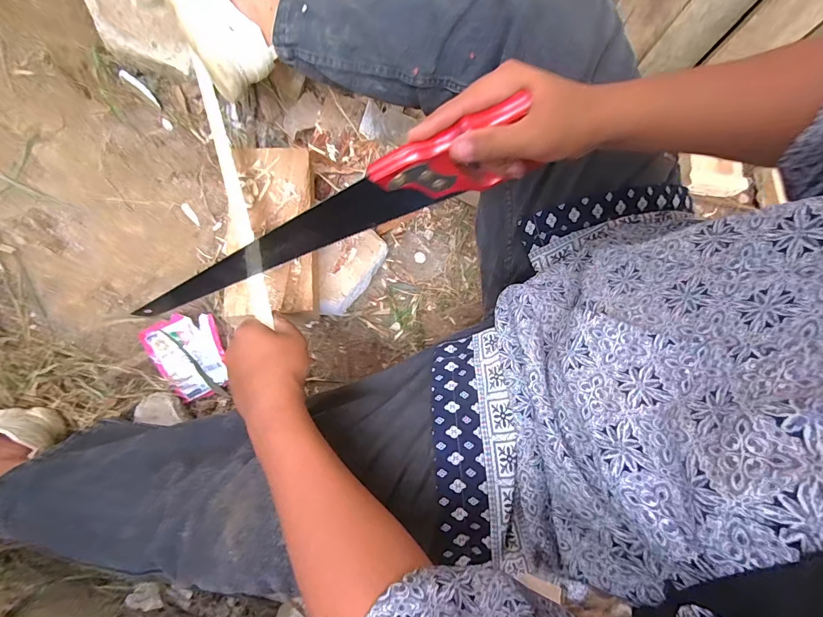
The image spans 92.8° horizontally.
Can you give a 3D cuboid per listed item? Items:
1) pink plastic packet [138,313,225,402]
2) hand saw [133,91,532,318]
[{"bbox_3d":[-0.357,0.078,0.631,0.103,0.016,0.134,-21,101,-9],"label":"pink plastic packet"},{"bbox_3d":[-0.101,-0.075,0.400,0.441,0.080,0.027,-19,77,22],"label":"hand saw"}]

